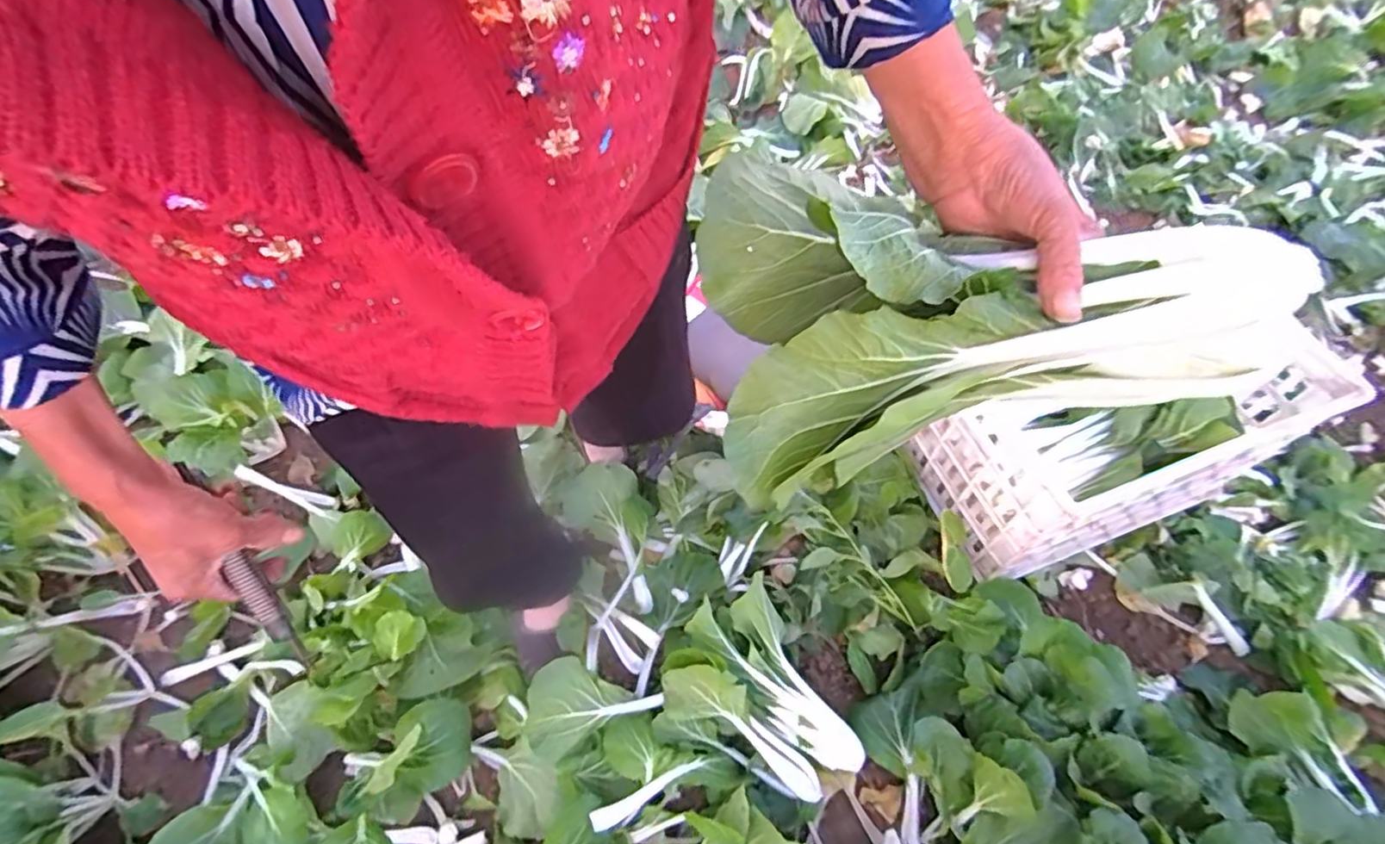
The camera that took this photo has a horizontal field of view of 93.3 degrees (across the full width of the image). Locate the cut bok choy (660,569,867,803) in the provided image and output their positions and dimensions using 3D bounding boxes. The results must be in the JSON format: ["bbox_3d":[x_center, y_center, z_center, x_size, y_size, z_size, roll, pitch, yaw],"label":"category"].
[{"bbox_3d":[0.079,0.375,0.876,0.199,0.086,0.278,-26,69,-14],"label":"cut bok choy"}]

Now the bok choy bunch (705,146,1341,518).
[{"bbox_3d":[0.148,-0.087,0.389,0.272,0.131,0.198,-7,58,-8],"label":"bok choy bunch"}]

